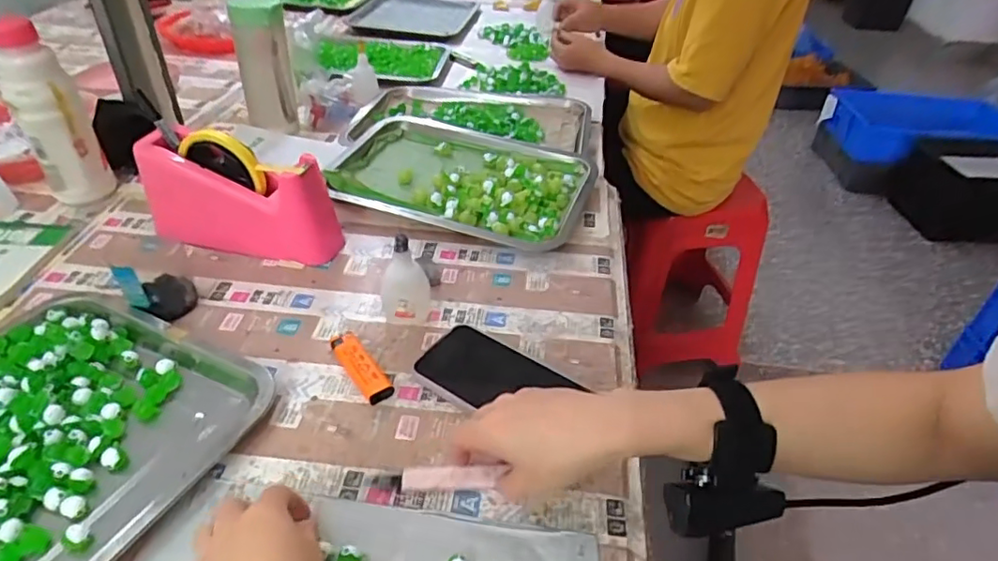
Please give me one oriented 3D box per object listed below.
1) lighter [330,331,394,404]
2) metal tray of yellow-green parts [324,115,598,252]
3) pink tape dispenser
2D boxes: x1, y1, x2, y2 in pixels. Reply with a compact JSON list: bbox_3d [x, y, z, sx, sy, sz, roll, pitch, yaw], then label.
[{"bbox_3d":[-0.118,0.073,0.506,0.026,0.014,0.084,-23,45,-27],"label":"lighter"},{"bbox_3d":[-0.047,-0.128,0.738,0.310,0.035,0.225,15,41,16],"label":"metal tray of yellow-green parts"},{"bbox_3d":[-0.270,-0.083,0.608,0.191,0.116,0.064,11,40,11],"label":"pink tape dispenser"}]

